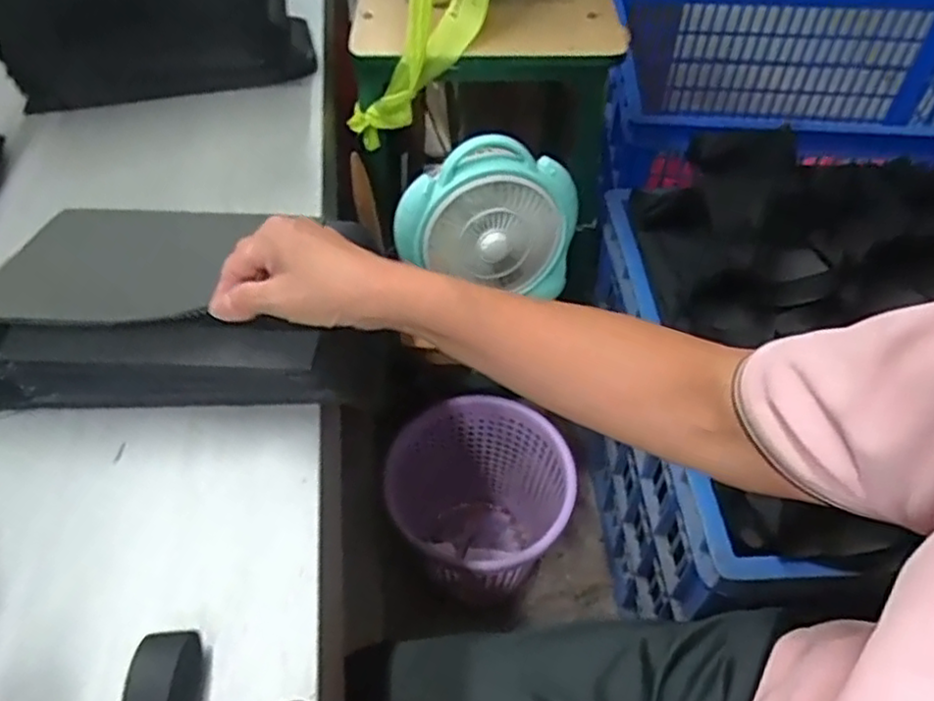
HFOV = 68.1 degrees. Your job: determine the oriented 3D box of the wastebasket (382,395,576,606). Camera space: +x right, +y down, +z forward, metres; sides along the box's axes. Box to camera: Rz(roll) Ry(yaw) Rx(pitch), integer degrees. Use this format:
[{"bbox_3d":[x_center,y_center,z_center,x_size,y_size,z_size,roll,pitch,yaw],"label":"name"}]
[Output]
[{"bbox_3d":[0.026,0.267,1.102,0.237,0.275,0.279,-19,53,-16],"label":"wastebasket"}]

